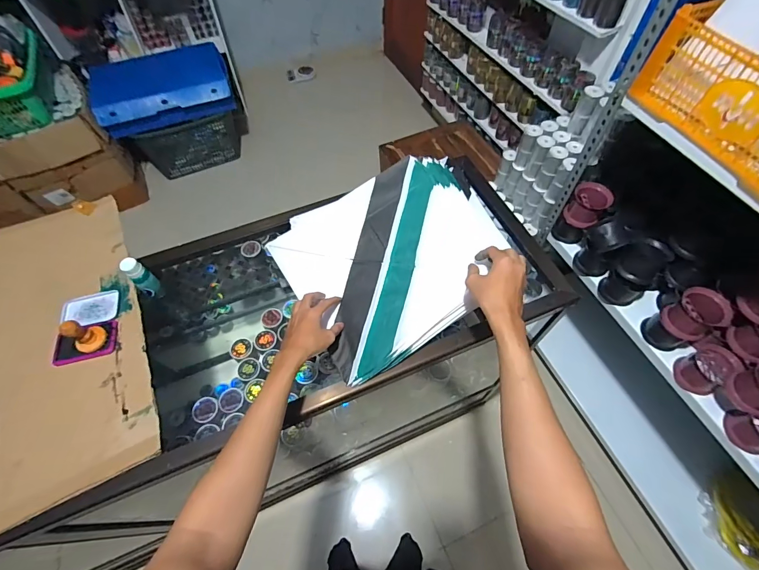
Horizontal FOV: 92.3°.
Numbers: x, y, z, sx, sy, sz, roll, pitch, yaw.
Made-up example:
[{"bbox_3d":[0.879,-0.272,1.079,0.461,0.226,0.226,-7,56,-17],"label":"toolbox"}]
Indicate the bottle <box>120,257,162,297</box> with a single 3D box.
[{"bbox_3d":[-0.433,-0.013,0.661,0.026,0.084,0.031,39,67,21],"label":"bottle"}]

